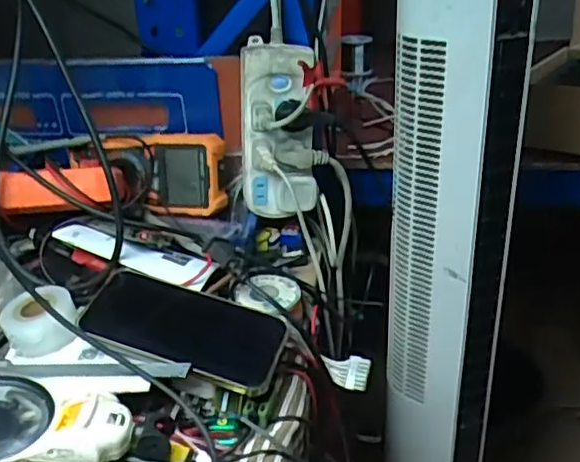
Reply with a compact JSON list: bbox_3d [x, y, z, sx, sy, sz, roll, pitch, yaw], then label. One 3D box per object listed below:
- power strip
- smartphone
[{"bbox_3d":[-0.014,-0.099,0.659,0.076,0.179,0.048,6,28,16],"label":"power strip"},{"bbox_3d":[-0.087,0.078,0.536,0.161,0.015,0.081,16,43,9],"label":"smartphone"}]

